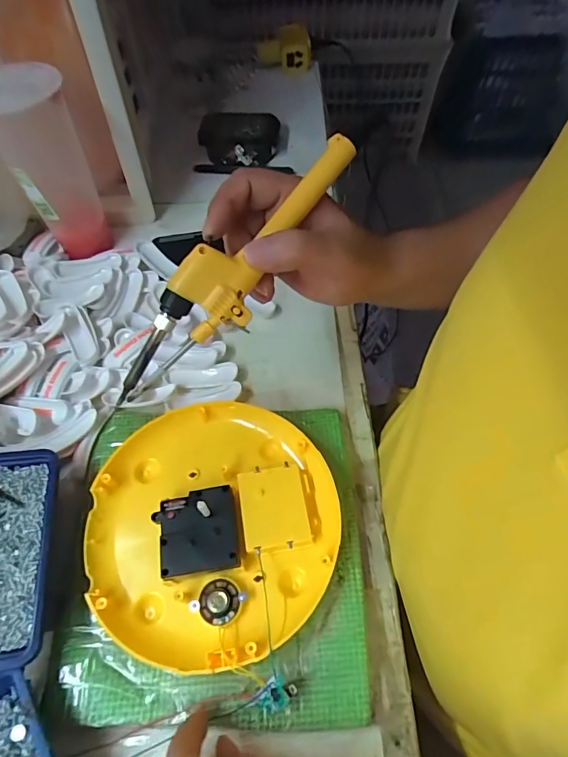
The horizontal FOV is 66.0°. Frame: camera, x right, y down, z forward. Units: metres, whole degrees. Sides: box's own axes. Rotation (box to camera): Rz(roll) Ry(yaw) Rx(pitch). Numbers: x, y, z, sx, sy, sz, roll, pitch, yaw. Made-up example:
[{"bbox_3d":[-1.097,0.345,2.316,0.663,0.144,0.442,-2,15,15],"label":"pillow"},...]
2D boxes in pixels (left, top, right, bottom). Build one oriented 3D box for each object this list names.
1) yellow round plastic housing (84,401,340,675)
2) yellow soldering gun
[{"bbox_3d":[-0.054,0.109,0.335,0.178,0.045,0.180,-1,59,1],"label":"yellow round plastic housing"},{"bbox_3d":[-0.031,-0.067,0.268,0.204,0.031,0.037,-47,67,0],"label":"yellow soldering gun"}]

